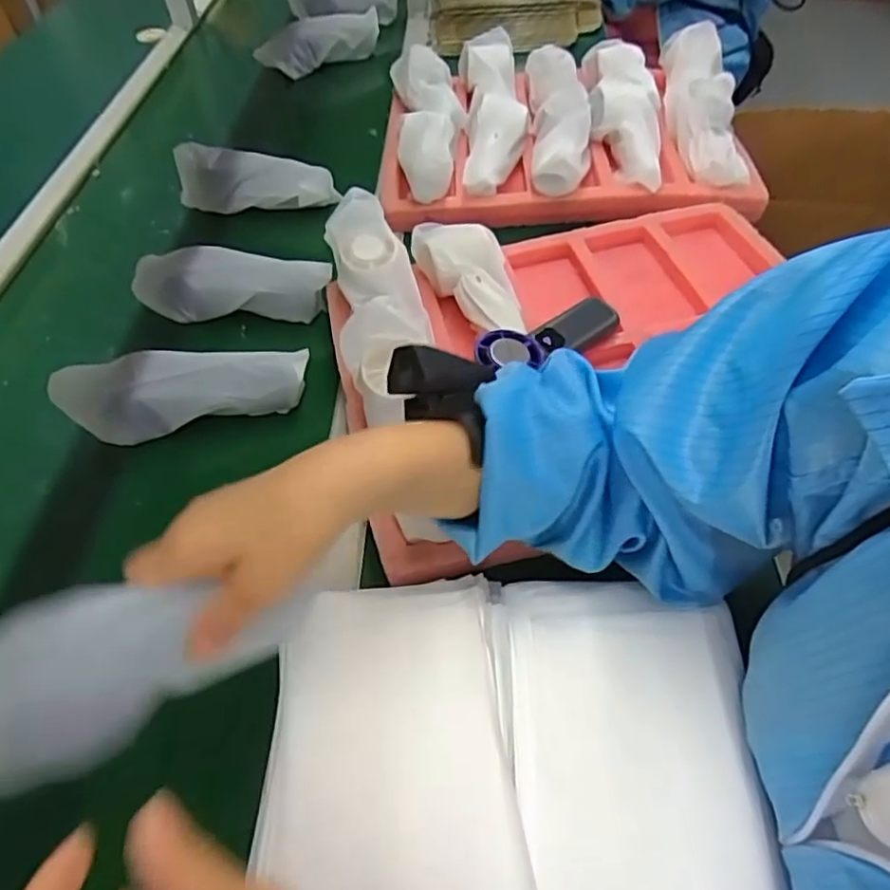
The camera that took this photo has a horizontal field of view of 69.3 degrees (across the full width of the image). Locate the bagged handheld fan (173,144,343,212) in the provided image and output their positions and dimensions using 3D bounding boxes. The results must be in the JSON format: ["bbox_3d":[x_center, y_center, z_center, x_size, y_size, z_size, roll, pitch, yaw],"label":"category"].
[{"bbox_3d":[-0.226,-0.314,0.759,0.181,0.063,0.046,0,51,3],"label":"bagged handheld fan"}]

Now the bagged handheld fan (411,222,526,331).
[{"bbox_3d":[0.021,-0.158,0.596,0.075,0.043,0.156,-13,52,-7],"label":"bagged handheld fan"}]

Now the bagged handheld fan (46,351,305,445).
[{"bbox_3d":[-0.219,-0.044,0.550,0.210,0.058,0.061,-5,51,-1],"label":"bagged handheld fan"}]

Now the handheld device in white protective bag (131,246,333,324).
[{"bbox_3d":[-0.210,-0.158,0.635,0.177,0.053,0.053,7,52,9],"label":"handheld device in white protective bag"}]

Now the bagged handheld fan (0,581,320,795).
[{"bbox_3d":[-0.152,0.101,0.308,0.176,0.054,0.061,-13,49,-31],"label":"bagged handheld fan"}]

